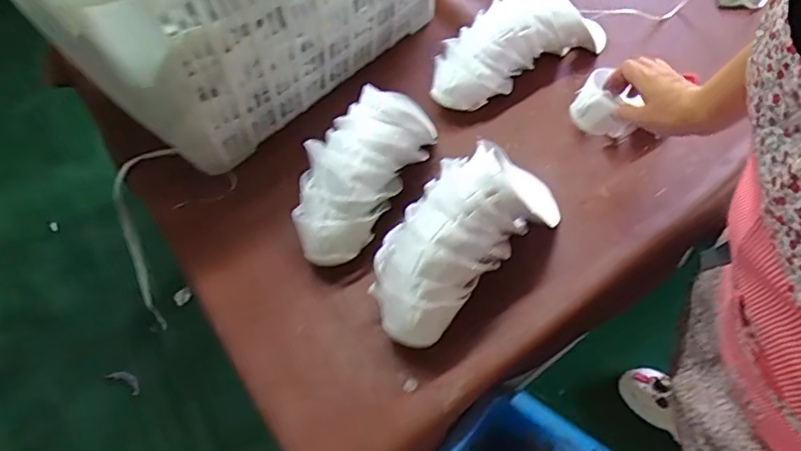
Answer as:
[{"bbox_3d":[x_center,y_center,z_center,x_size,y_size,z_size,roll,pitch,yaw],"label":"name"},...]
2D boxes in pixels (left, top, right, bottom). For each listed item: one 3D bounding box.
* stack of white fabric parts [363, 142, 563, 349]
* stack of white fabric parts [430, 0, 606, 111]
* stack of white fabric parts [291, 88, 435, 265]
[{"bbox_3d":[0.075,-0.001,0.670,0.302,0.093,0.135,-40,58,-21],"label":"stack of white fabric parts"},{"bbox_3d":[0.194,-0.329,0.920,0.355,0.101,0.143,-30,54,-14],"label":"stack of white fabric parts"},{"bbox_3d":[-0.061,-0.105,0.771,0.141,0.091,0.324,20,58,22],"label":"stack of white fabric parts"}]

